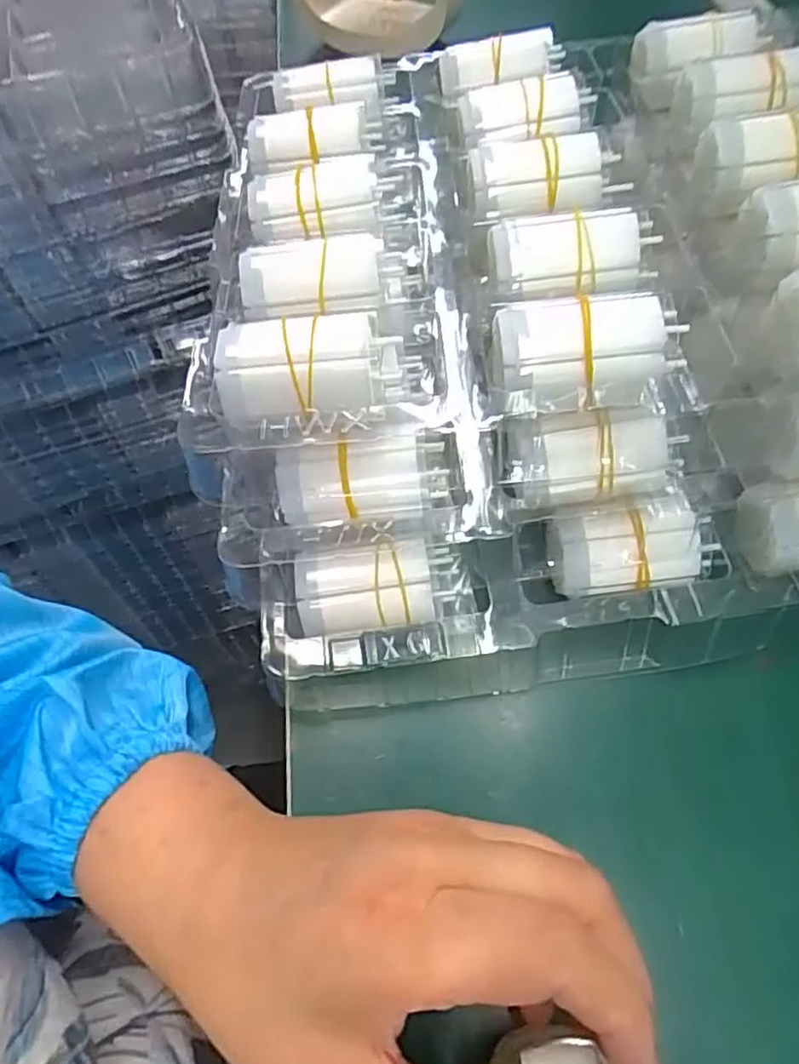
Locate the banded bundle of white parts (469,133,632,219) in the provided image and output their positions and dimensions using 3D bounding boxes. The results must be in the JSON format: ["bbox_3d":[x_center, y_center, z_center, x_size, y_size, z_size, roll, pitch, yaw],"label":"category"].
[{"bbox_3d":[0.063,-0.155,0.290,0.065,0.023,0.025,-9,57,-1],"label":"banded bundle of white parts"}]

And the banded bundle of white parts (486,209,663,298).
[{"bbox_3d":[0.067,-0.109,0.257,0.064,0.023,0.023,-6,57,0],"label":"banded bundle of white parts"}]

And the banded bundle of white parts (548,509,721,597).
[{"bbox_3d":[0.092,0.009,0.272,0.065,0.035,0.028,-7,57,0],"label":"banded bundle of white parts"}]

